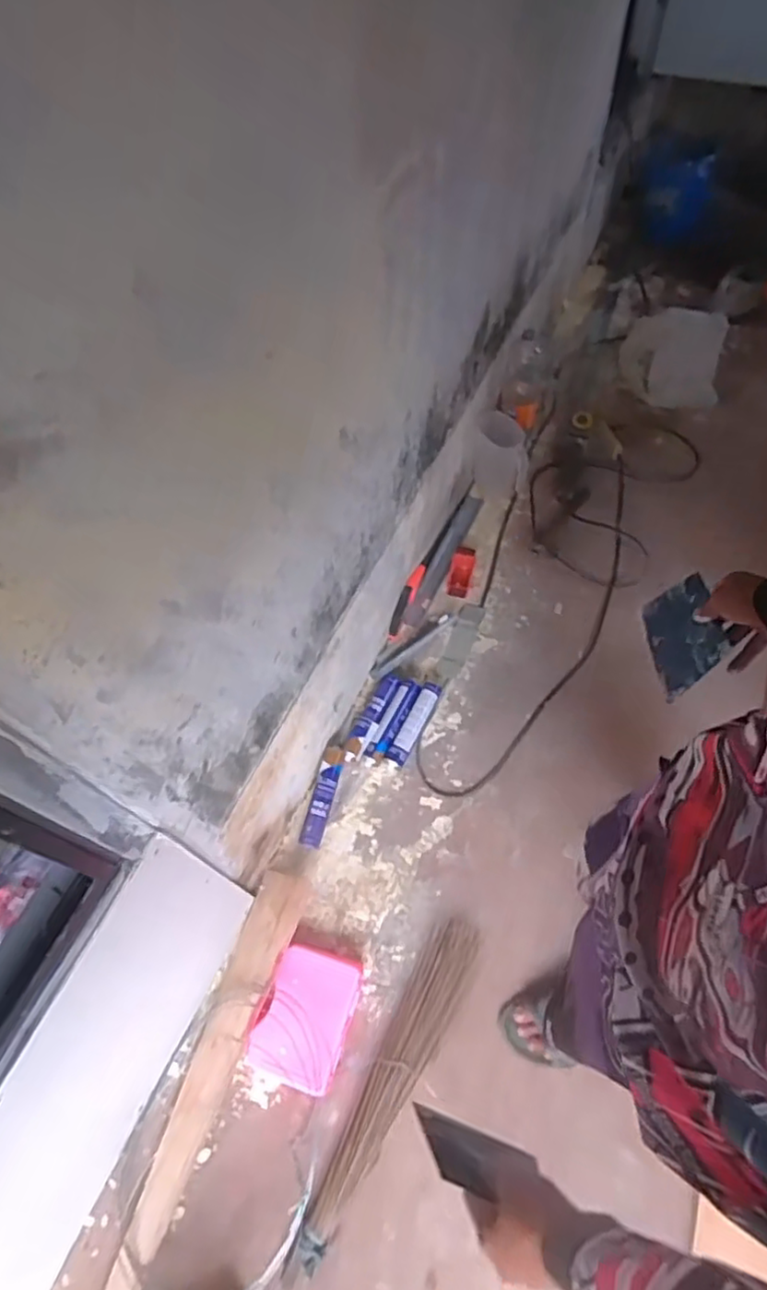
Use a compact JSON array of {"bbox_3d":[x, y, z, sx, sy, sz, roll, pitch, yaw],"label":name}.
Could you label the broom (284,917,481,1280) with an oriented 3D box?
[{"bbox_3d":[0.013,0.747,1.117,0.097,0.066,0.573,25,64,18],"label":"broom"}]

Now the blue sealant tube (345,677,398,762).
[{"bbox_3d":[-0.029,0.168,1.480,0.055,0.041,0.217,19,63,16],"label":"blue sealant tube"}]

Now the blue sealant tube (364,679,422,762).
[{"bbox_3d":[0.022,0.171,1.475,0.050,0.040,0.213,22,63,17],"label":"blue sealant tube"}]

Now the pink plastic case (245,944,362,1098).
[{"bbox_3d":[-0.140,0.668,1.173,0.163,0.053,0.221,15,61,14],"label":"pink plastic case"}]

